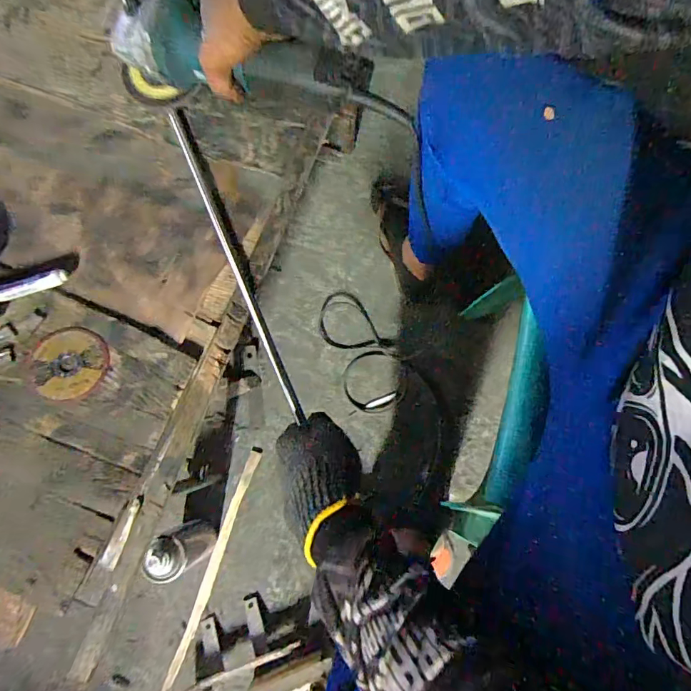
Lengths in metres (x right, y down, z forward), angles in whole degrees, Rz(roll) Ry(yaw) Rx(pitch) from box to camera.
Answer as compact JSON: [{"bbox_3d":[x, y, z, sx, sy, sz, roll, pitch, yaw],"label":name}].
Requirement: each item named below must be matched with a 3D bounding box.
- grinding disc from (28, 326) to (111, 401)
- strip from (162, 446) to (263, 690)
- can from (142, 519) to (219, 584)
[{"bbox_3d":[-0.266,0.016,0.446,0.070,0.007,0.070,0,77,0],"label":"grinding disc"},{"bbox_3d":[-0.225,0.376,0.783,0.023,0.024,0.415,18,77,4],"label":"strip"},{"bbox_3d":[-0.241,0.302,0.697,0.066,0.177,0.061,0,77,0],"label":"can"}]

